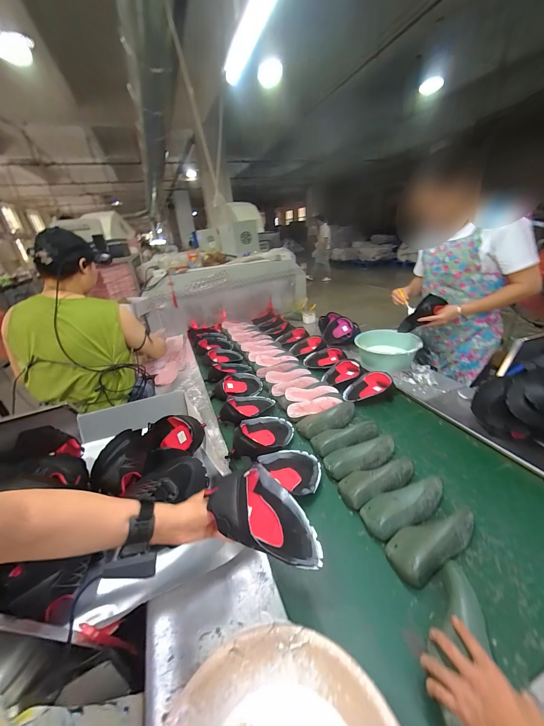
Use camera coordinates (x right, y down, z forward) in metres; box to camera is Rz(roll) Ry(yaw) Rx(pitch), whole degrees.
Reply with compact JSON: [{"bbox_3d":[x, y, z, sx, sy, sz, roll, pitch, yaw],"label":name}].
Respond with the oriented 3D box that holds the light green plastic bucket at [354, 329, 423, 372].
[{"bbox_3d":[0.576,-0.062,1.380,0.319,0.143,0.255,5,28,23],"label":"light green plastic bucket"}]

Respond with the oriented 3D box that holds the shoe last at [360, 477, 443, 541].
[{"bbox_3d":[0.353,0.364,0.711,0.252,0.068,0.092,-16,27,-20],"label":"shoe last"}]

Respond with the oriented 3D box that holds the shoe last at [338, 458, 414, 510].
[{"bbox_3d":[0.303,0.335,0.783,0.220,0.072,0.115,-15,27,-19],"label":"shoe last"}]

